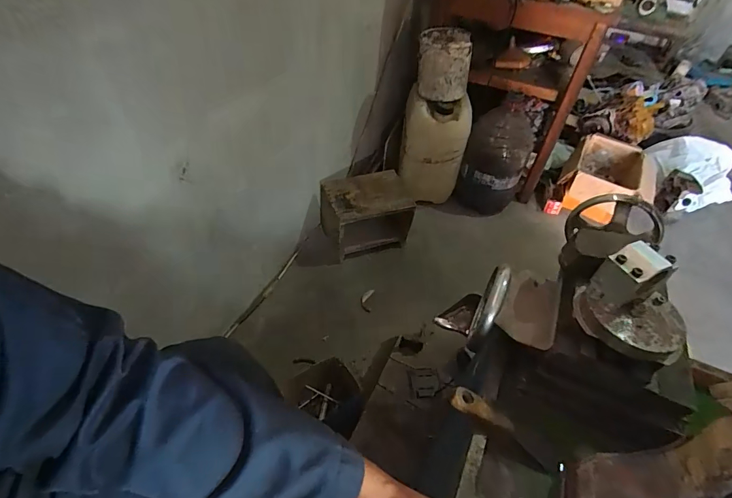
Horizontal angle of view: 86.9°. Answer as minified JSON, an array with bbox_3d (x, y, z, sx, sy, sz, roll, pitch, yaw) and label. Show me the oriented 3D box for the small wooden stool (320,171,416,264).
[{"bbox_3d":[-0.012,-0.116,1.415,0.305,0.240,0.263,-5,47,-11],"label":"small wooden stool"}]

